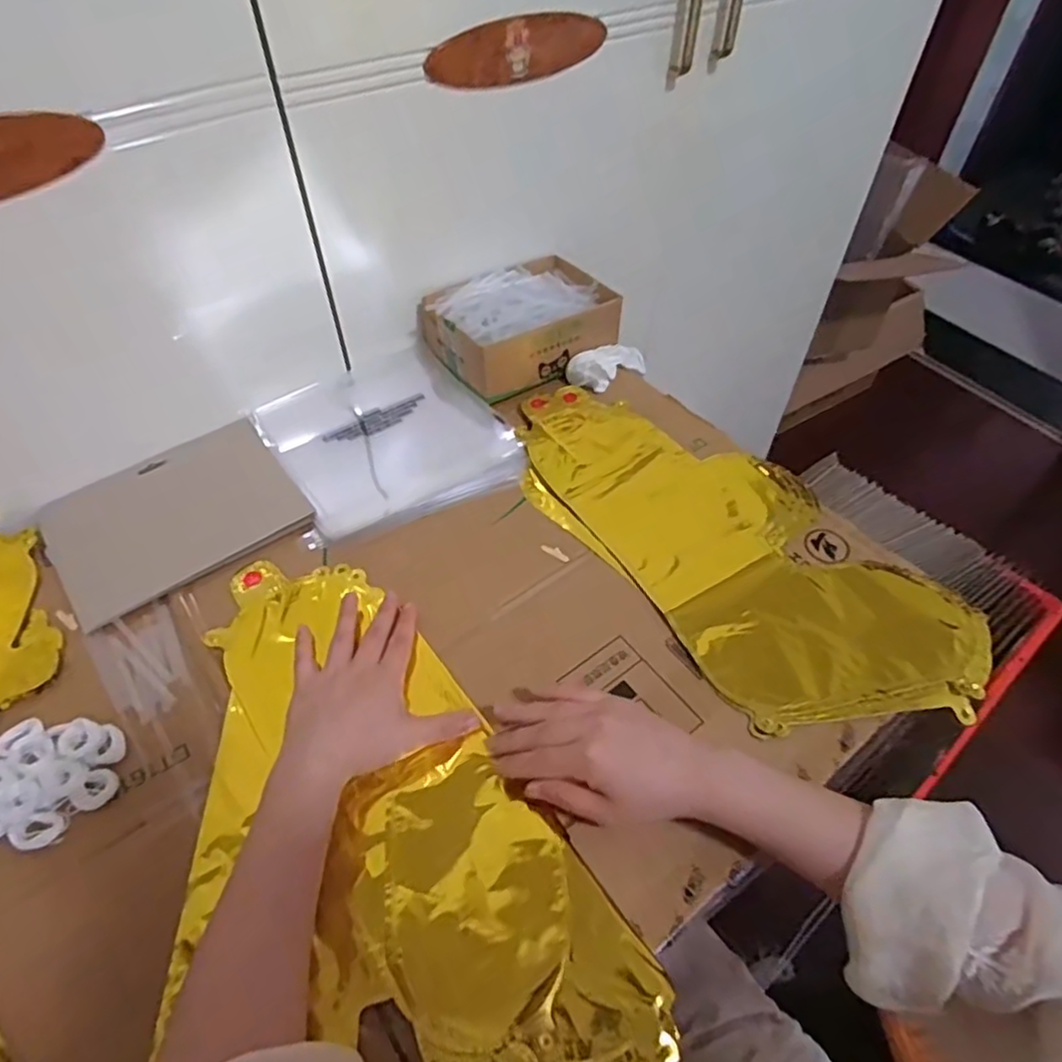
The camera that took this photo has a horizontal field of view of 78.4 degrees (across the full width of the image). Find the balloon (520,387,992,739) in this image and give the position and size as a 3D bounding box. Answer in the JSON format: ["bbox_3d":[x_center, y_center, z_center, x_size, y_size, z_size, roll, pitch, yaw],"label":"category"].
[{"bbox_3d":[0.161,0.000,0.571,0.207,0.015,0.426,-30,57,-23],"label":"balloon"}]

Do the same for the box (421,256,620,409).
[{"bbox_3d":[-0.009,-0.230,0.707,0.190,0.070,0.138,-29,56,-22],"label":"box"}]

